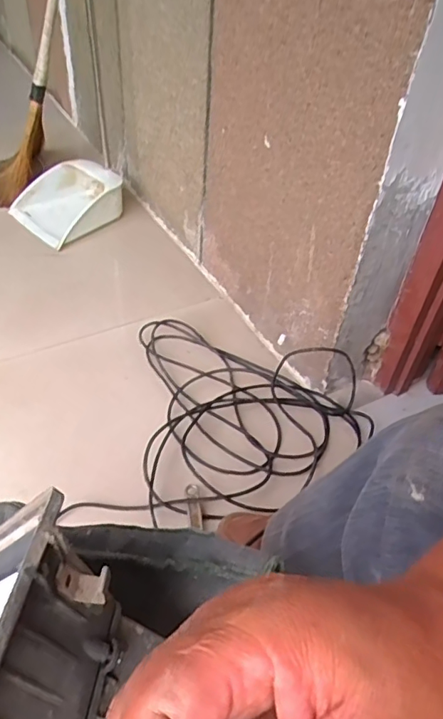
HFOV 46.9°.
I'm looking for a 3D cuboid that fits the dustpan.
[{"bbox_3d":[-0.418,-0.449,1.382,0.259,0.115,0.249,-32,55,-33],"label":"dustpan"}]

